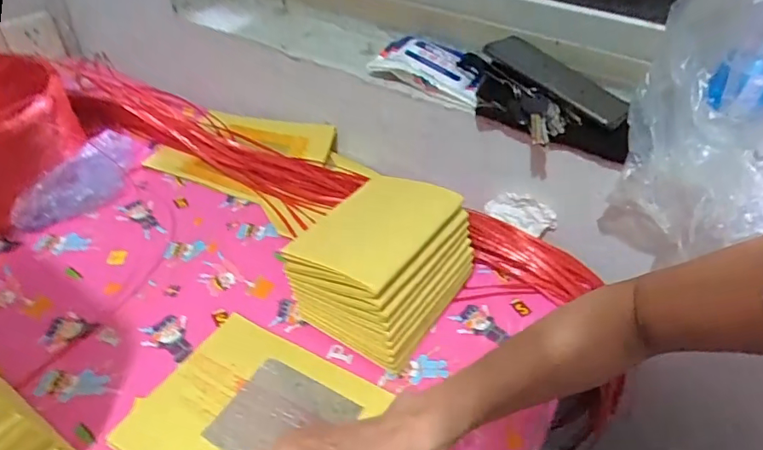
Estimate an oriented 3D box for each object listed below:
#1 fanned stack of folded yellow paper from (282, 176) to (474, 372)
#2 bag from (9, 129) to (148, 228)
[{"bbox_3d":[0.001,0.036,0.522,0.137,0.112,0.152,26,46,25],"label":"fanned stack of folded yellow paper"},{"bbox_3d":[-0.374,-0.072,0.673,0.075,0.053,0.220,14,42,12],"label":"bag"}]

